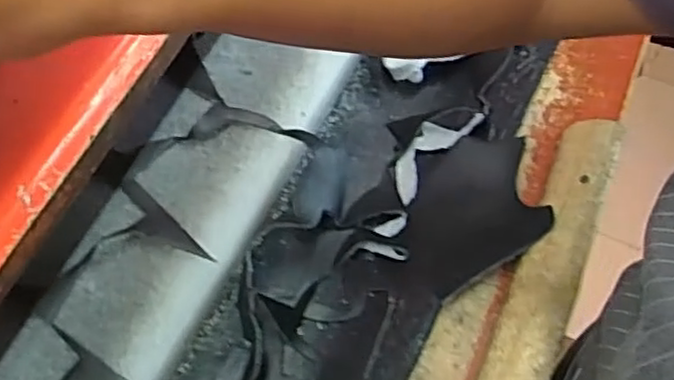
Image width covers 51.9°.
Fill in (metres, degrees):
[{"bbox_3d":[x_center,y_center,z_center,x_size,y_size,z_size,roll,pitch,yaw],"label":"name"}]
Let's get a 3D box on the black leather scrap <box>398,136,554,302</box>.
[{"bbox_3d":[0.095,0.012,0.500,0.098,0.038,0.121,-7,64,-4],"label":"black leather scrap"}]

